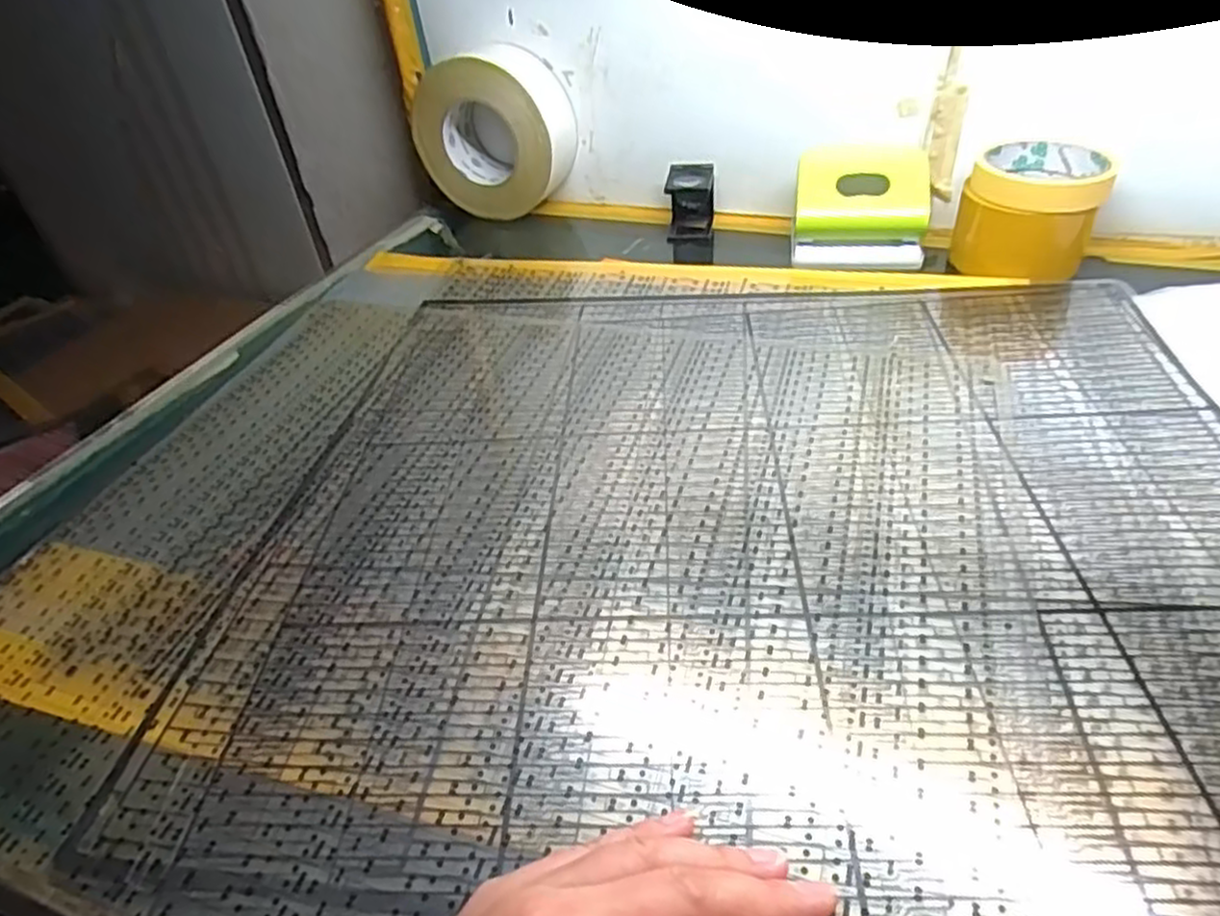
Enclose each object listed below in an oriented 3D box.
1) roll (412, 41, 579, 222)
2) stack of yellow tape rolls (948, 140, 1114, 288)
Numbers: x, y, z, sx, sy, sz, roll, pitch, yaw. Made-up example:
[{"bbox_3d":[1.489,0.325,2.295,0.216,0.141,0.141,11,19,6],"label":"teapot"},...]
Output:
[{"bbox_3d":[-0.109,-0.303,0.690,0.143,0.134,0.065,10,43,20],"label":"roll"},{"bbox_3d":[0.309,-0.184,0.542,0.089,0.068,0.089,14,44,23],"label":"stack of yellow tape rolls"}]

